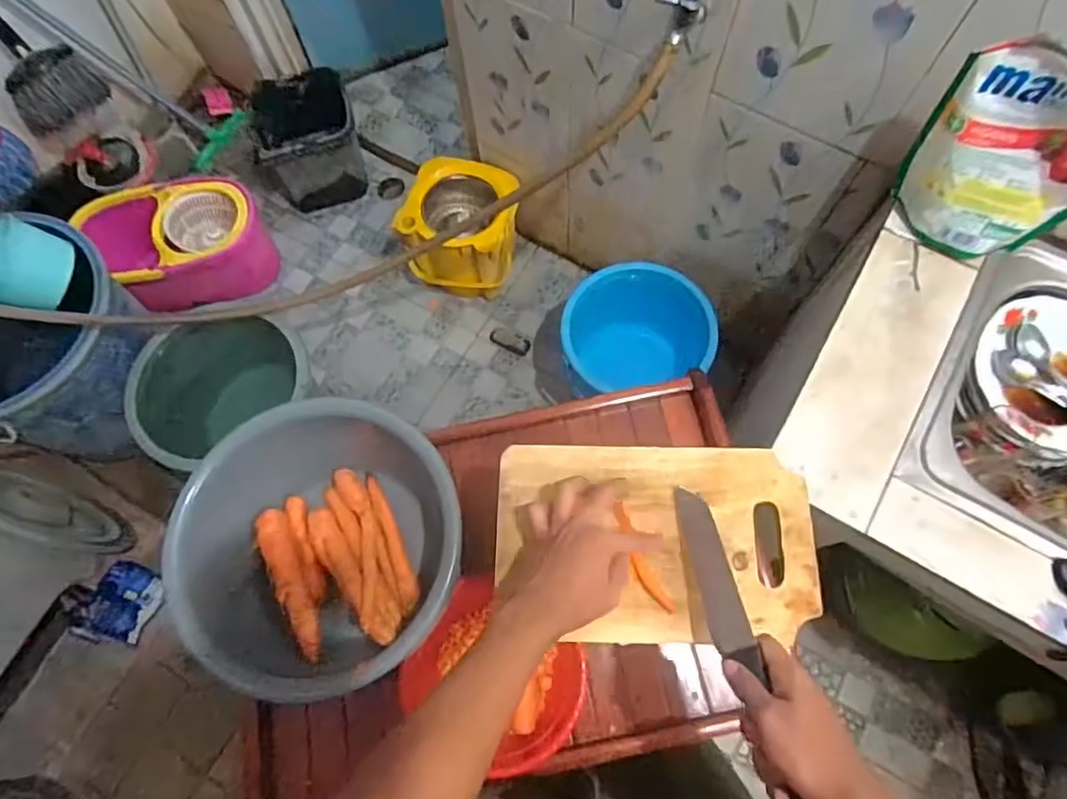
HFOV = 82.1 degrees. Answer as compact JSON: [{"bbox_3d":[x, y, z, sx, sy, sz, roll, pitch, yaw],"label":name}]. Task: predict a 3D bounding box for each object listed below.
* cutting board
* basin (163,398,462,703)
[{"bbox_3d":[0.113,0.131,0.574,0.293,0.025,0.181,1,71,2],"label":"cutting board"},{"bbox_3d":[-0.233,0.173,0.703,0.302,0.161,0.275,0,71,1],"label":"basin"}]

